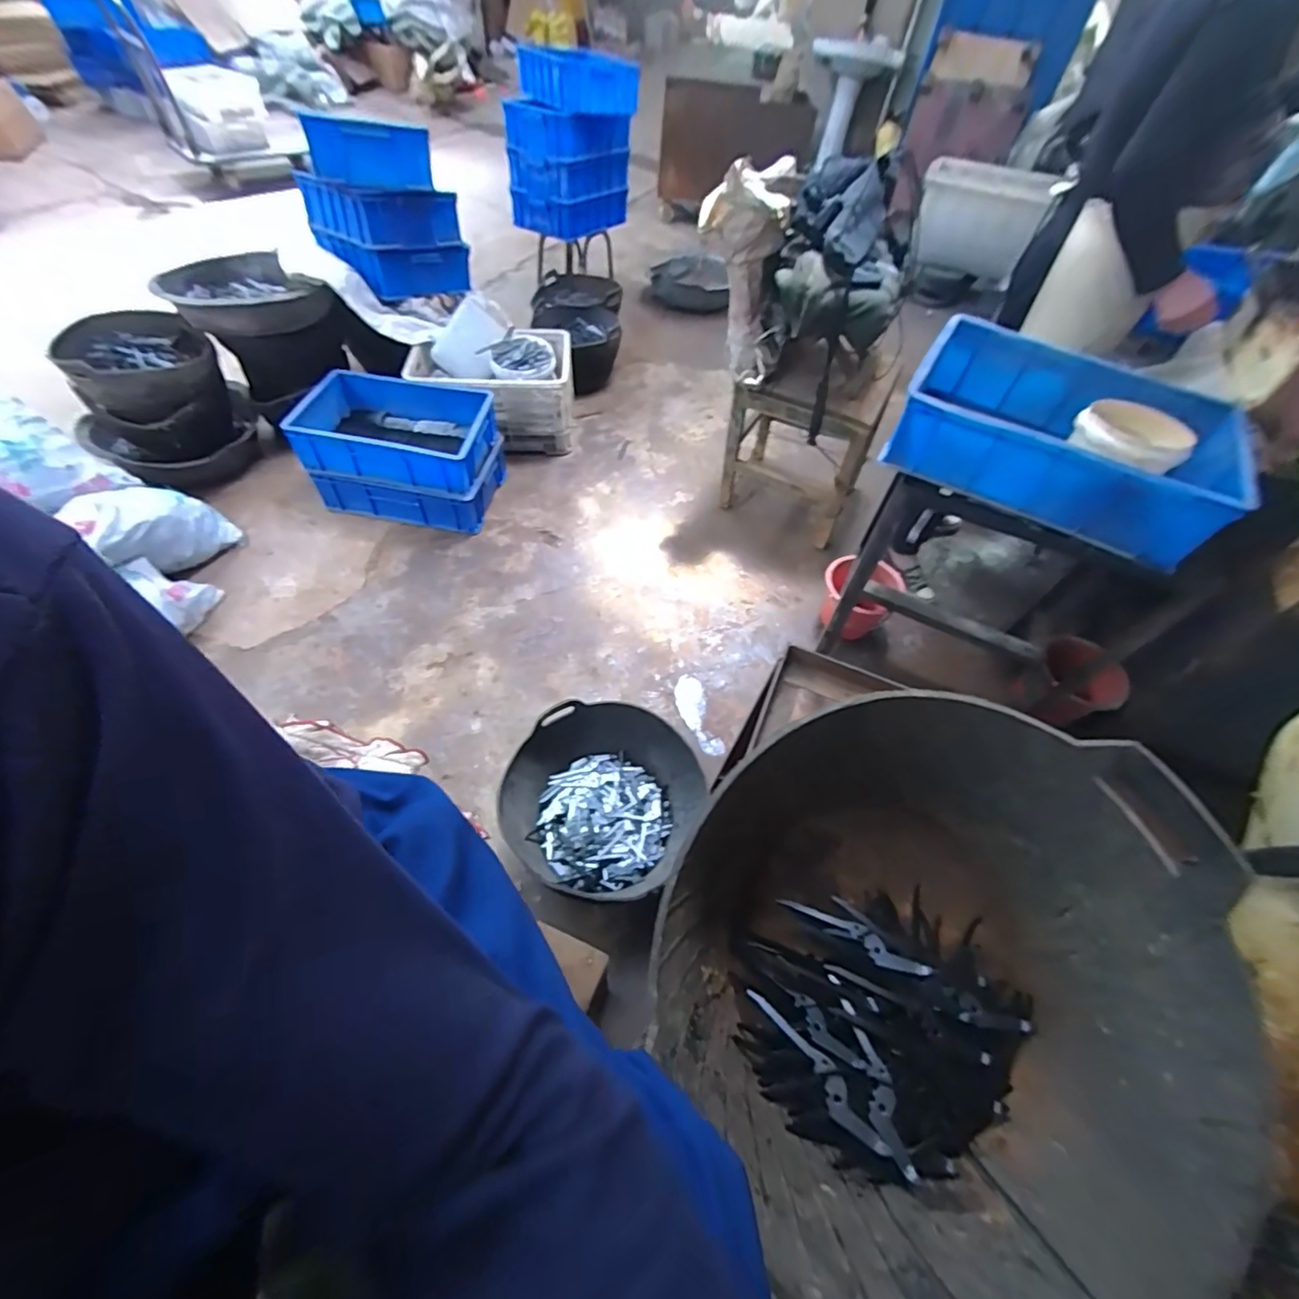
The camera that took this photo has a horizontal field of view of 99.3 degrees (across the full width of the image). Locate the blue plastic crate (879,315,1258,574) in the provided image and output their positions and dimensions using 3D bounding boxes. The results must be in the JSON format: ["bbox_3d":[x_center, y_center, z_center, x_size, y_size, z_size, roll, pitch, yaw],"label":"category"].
[{"bbox_3d":[0.725,-0.382,0.991,0.507,0.143,0.335,26,57,15],"label":"blue plastic crate"}]

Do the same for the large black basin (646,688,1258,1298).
[{"bbox_3d":[0.214,0.266,0.446,0.381,0.247,0.383,2,54,-3],"label":"large black basin"}]

